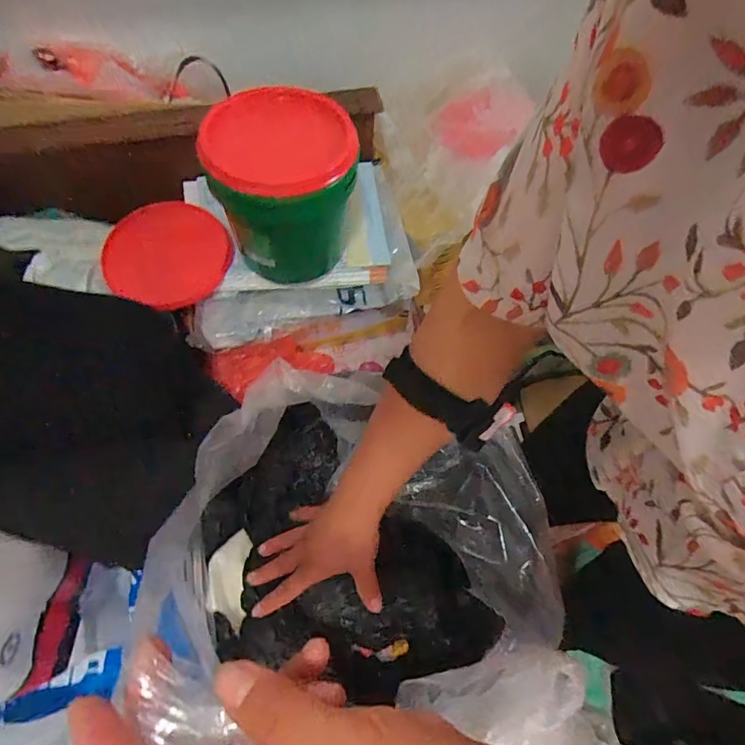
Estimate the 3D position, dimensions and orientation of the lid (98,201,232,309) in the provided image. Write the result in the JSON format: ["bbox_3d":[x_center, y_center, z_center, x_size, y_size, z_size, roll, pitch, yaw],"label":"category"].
[{"bbox_3d":[-0.323,-0.183,0.728,0.187,0.153,0.023,-33,36,-7],"label":"lid"}]

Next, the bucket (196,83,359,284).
[{"bbox_3d":[-0.116,-0.235,0.643,0.175,0.231,0.170,1,63,-2],"label":"bucket"}]

